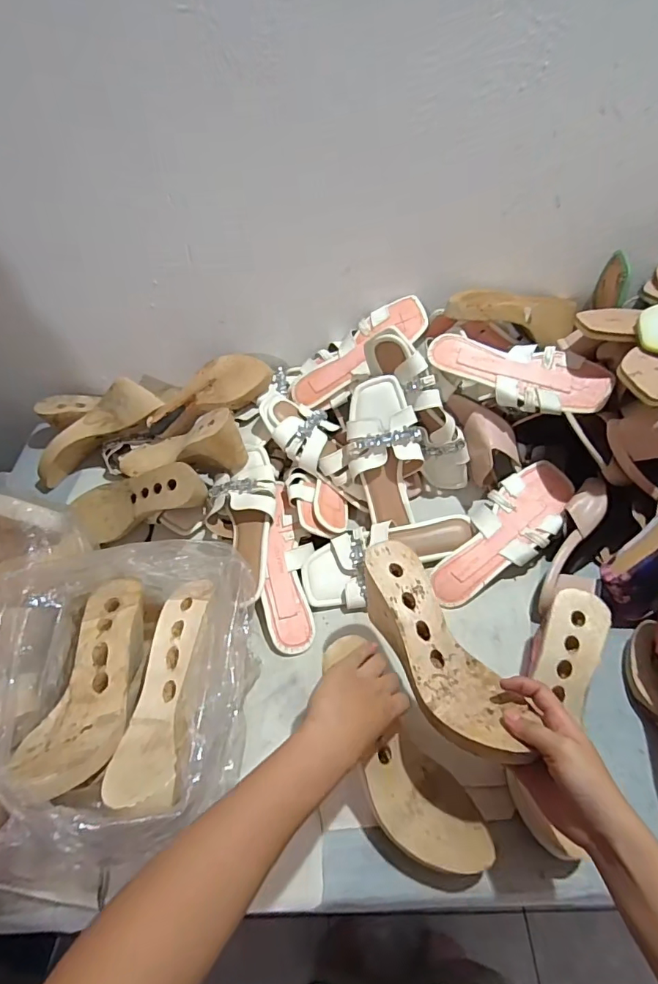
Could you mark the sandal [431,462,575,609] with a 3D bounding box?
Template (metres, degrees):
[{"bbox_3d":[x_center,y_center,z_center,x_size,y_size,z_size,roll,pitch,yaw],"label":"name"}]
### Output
[{"bbox_3d":[0.234,0.058,0.663,0.242,0.038,0.106,-44,60,-10],"label":"sandal"}]

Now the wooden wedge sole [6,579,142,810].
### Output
[{"bbox_3d":[-0.235,0.189,0.481,0.076,0.086,0.235,-4,36,-1],"label":"wooden wedge sole"}]

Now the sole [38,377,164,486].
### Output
[{"bbox_3d":[-0.362,-0.099,0.767,0.208,0.061,0.068,-37,55,2],"label":"sole"}]

